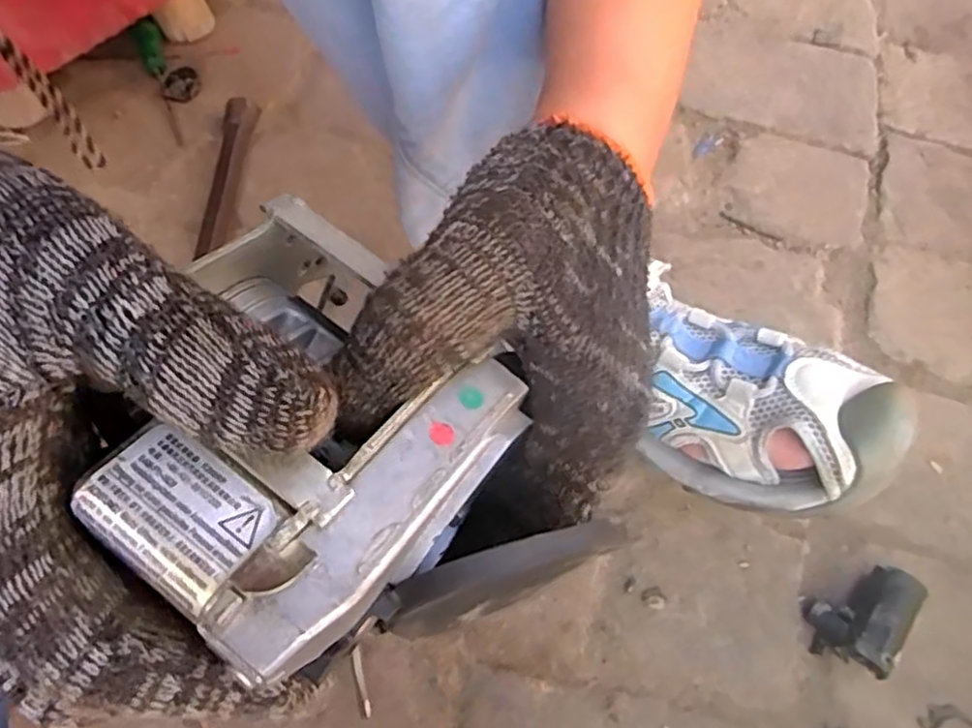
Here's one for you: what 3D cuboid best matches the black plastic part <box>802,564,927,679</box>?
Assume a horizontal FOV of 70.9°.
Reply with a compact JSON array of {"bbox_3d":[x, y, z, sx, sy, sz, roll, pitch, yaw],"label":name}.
[{"bbox_3d":[0.224,0.148,0.409,0.044,0.036,0.060,29,68,10],"label":"black plastic part"}]

